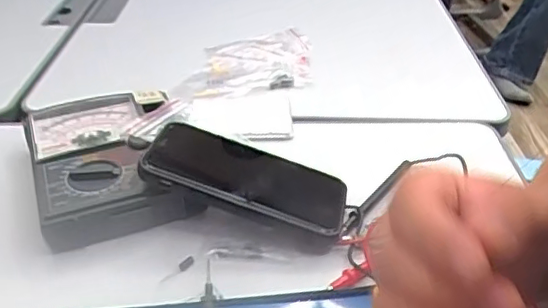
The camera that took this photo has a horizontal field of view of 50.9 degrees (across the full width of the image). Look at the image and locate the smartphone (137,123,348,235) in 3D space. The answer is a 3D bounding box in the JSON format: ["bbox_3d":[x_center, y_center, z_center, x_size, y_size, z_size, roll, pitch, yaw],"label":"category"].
[{"bbox_3d":[-0.021,0.016,0.443,0.155,0.015,0.070,18,36,-3],"label":"smartphone"}]

